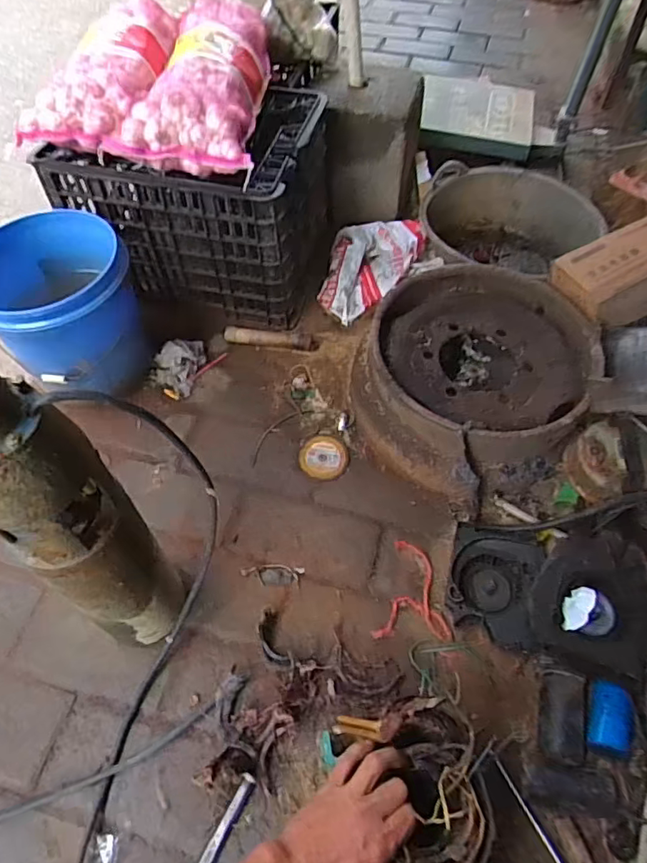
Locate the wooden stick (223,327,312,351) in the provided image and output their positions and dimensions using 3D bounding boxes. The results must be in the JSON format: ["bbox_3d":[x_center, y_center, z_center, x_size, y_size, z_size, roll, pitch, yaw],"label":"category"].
[{"bbox_3d":[-0.117,-0.193,1.111,0.182,0.026,0.032,9,56,5],"label":"wooden stick"}]

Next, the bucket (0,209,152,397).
[{"bbox_3d":[-0.468,-0.224,0.983,0.248,0.230,0.255,1,56,-1],"label":"bucket"}]

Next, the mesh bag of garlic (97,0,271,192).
[{"bbox_3d":[-0.231,-0.627,0.977,0.246,0.112,0.393,5,56,2],"label":"mesh bag of garlic"}]

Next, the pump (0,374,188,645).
[{"bbox_3d":[-0.253,0.106,0.570,0.088,0.512,0.112,15,57,9],"label":"pump"}]

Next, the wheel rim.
[{"bbox_3d":[0.263,-0.097,0.972,0.389,0.147,0.435,24,59,15],"label":"wheel rim"}]

